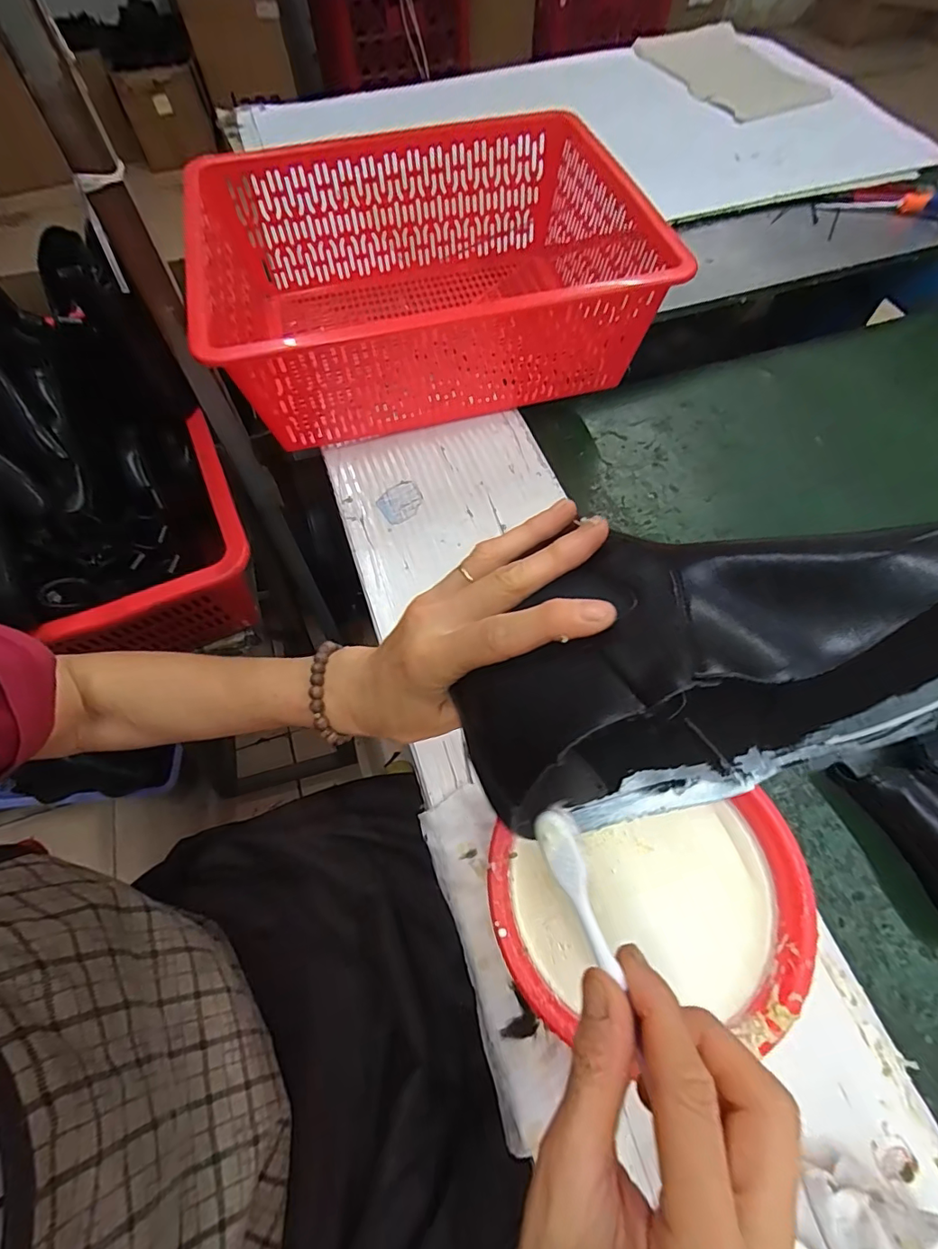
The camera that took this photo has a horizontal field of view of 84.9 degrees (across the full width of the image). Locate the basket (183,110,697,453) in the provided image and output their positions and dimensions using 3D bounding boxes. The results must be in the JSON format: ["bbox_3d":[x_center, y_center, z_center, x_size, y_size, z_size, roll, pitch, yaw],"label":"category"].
[{"bbox_3d":[-0.052,-0.396,0.599,0.464,0.157,0.371,-14,63,-6],"label":"basket"}]

